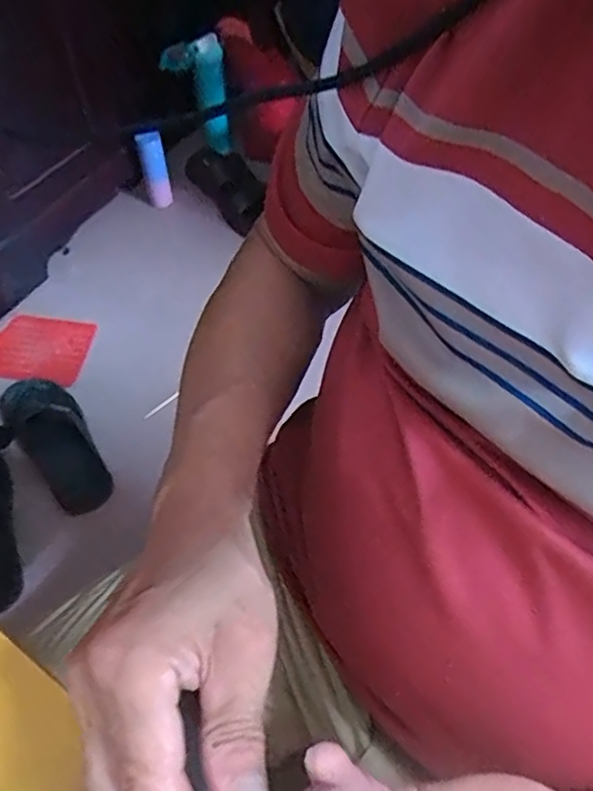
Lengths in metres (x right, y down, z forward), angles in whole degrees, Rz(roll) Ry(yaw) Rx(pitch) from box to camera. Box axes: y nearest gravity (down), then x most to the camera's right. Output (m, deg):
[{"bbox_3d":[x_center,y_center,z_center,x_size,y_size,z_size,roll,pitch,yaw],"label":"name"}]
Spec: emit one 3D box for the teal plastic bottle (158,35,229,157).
[{"bbox_3d":[-0.191,-0.574,1.207,0.117,0.200,0.055,-5,59,-5],"label":"teal plastic bottle"}]

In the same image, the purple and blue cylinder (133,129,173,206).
[{"bbox_3d":[-0.266,-0.427,1.178,0.046,0.136,0.042,-17,27,-14],"label":"purple and blue cylinder"}]

